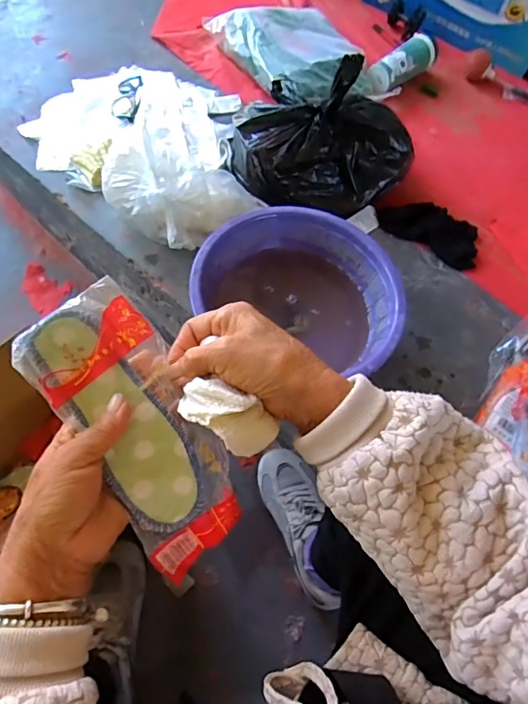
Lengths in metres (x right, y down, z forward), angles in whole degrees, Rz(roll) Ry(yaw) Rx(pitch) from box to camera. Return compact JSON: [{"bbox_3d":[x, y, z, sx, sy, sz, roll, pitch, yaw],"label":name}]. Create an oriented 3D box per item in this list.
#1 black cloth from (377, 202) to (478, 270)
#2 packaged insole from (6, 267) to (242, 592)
[{"bbox_3d":[0.296,-0.218,0.827,0.185,0.032,0.091,24,63,5],"label":"black cloth"},{"bbox_3d":[-0.085,0.057,0.324,0.083,0.015,0.204,-30,98,-18],"label":"packaged insole"}]

